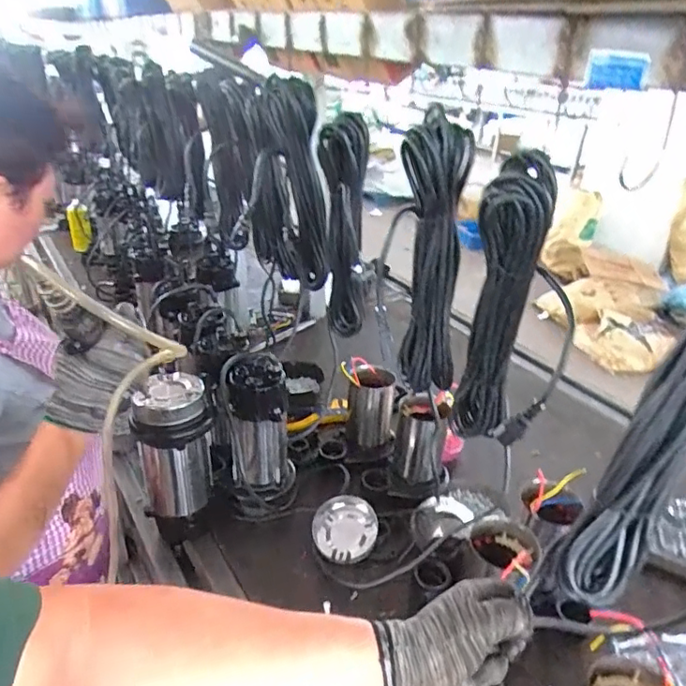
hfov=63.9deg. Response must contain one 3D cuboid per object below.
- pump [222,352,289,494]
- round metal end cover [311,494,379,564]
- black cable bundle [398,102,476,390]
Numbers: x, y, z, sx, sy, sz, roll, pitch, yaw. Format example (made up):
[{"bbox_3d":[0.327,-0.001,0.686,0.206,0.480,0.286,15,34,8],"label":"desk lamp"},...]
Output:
[{"bbox_3d":[-0.143,0.136,0.911,0.099,0.222,0.093,-2,29,-8],"label":"pump"},{"bbox_3d":[0.003,0.309,0.915,0.106,0.030,0.104,-5,61,10],"label":"round metal end cover"},{"bbox_3d":[0.109,-0.094,0.692,0.089,0.338,0.049,12,30,17],"label":"black cable bundle"}]

